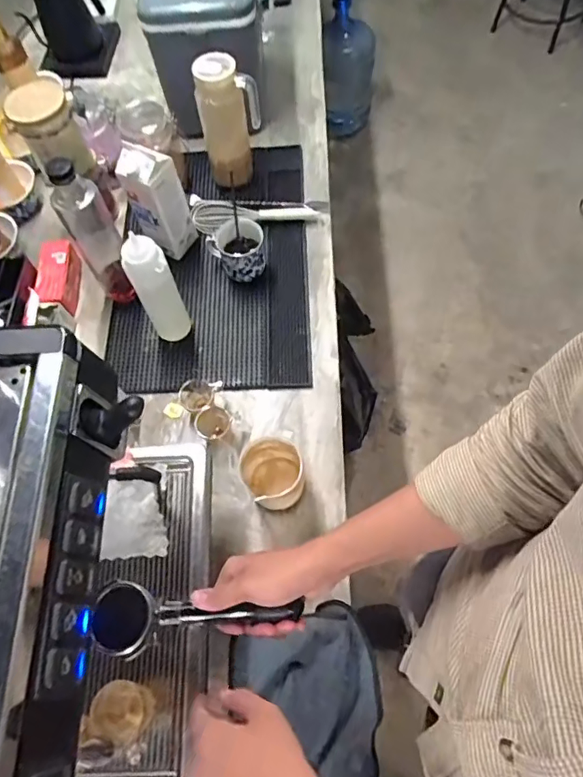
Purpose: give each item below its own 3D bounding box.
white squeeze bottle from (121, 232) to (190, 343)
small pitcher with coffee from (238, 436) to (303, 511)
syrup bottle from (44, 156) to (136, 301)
[{"bbox_3d":[-0.218,-0.155,0.869,0.064,0.234,0.050,-10,67,-2],"label":"white squeeze bottle"},{"bbox_3d":[-0.029,0.133,0.803,0.087,0.104,0.088,-1,66,3],"label":"small pitcher with coffee"},{"bbox_3d":[-0.336,-0.264,0.889,0.076,0.295,0.084,-30,69,-10],"label":"syrup bottle"}]

